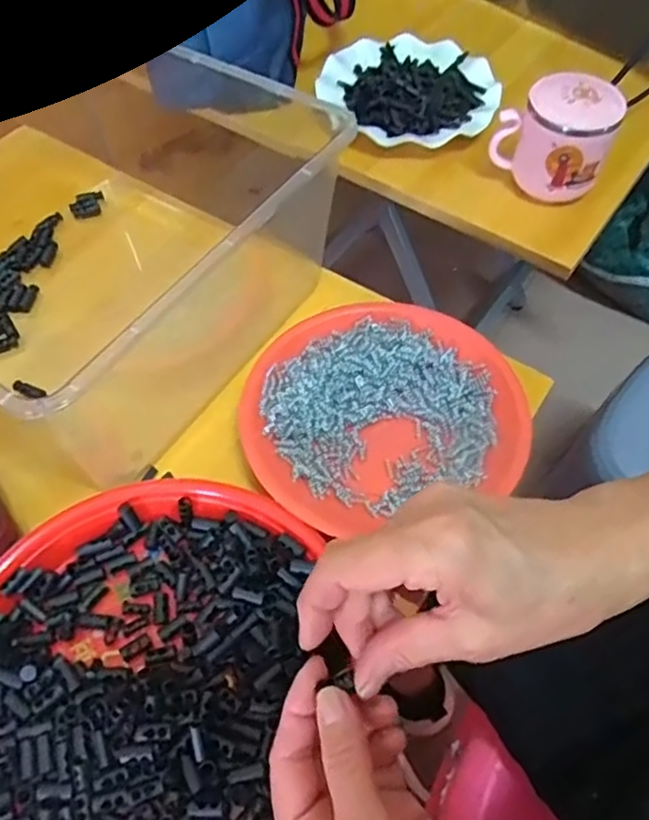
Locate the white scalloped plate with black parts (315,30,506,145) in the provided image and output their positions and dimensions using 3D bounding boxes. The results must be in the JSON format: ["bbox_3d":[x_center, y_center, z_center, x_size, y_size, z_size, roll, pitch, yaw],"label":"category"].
[{"bbox_3d":[0.090,-0.334,0.664,0.159,0.027,0.186,-31,62,-18],"label":"white scalloped plate with black parts"}]

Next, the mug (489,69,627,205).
[{"bbox_3d":[0.207,-0.240,0.576,0.092,0.089,0.067,39,65,22],"label":"mug"}]

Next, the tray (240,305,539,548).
[{"bbox_3d":[0.036,-0.004,0.469,0.188,0.042,0.175,0,57,0],"label":"tray"}]

